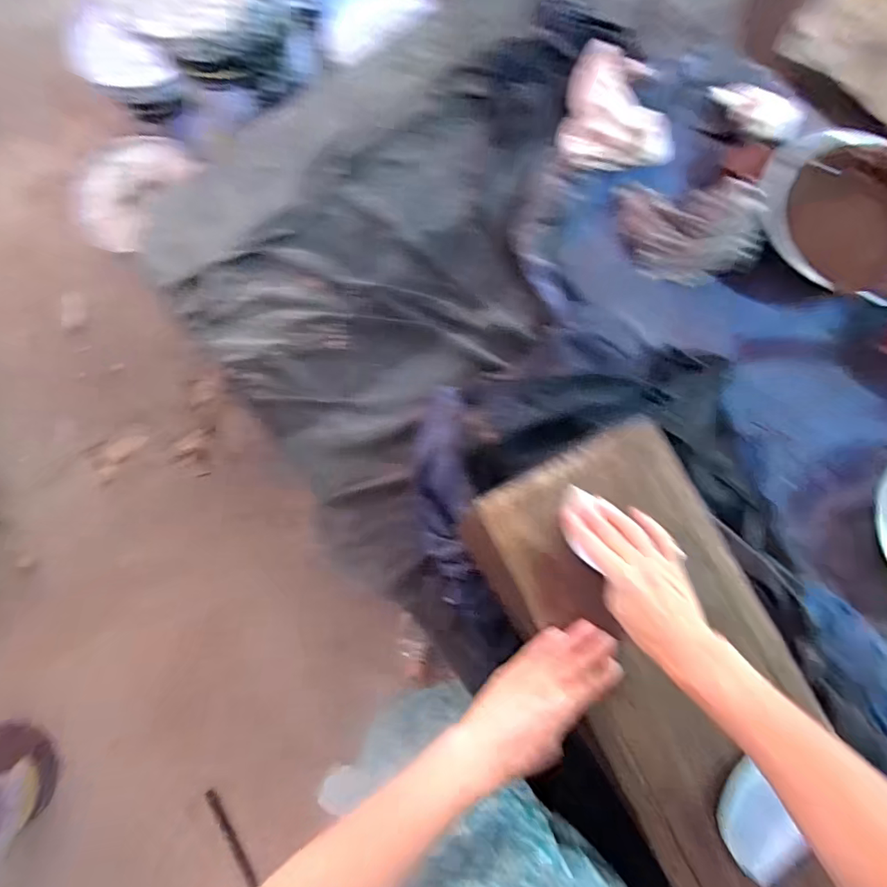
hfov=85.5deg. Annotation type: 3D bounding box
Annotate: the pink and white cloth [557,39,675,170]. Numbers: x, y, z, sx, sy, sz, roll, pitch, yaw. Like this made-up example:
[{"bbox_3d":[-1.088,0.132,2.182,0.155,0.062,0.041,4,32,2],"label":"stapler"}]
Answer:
[{"bbox_3d":[0.274,-0.524,0.748,0.162,0.063,0.179,4,80,1],"label":"pink and white cloth"}]

